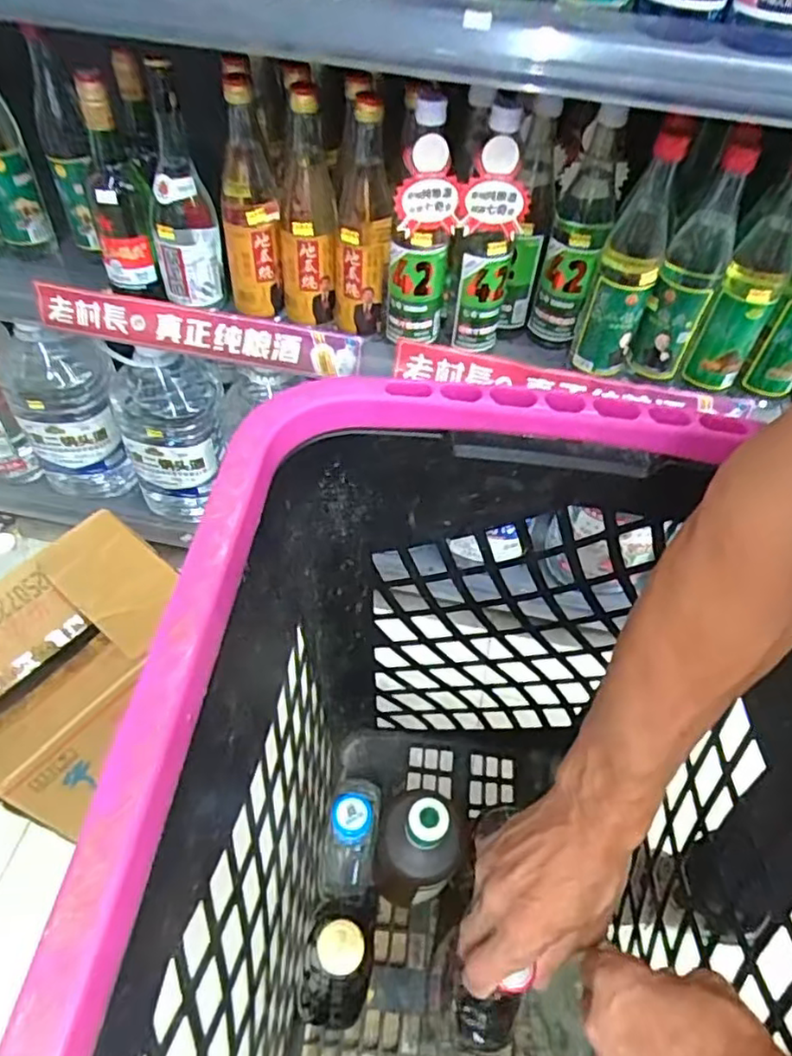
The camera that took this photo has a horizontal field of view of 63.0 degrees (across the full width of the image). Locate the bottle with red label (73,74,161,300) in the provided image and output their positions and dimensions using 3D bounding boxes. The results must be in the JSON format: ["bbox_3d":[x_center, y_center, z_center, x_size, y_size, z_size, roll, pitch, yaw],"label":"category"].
[{"bbox_3d":[-0.307,-0.366,0.707,0.064,0.207,0.057,-19,56,-17],"label":"bottle with red label"}]

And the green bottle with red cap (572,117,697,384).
[{"bbox_3d":[0.241,-0.276,0.662,0.057,0.245,0.065,17,53,10],"label":"green bottle with red cap"}]

